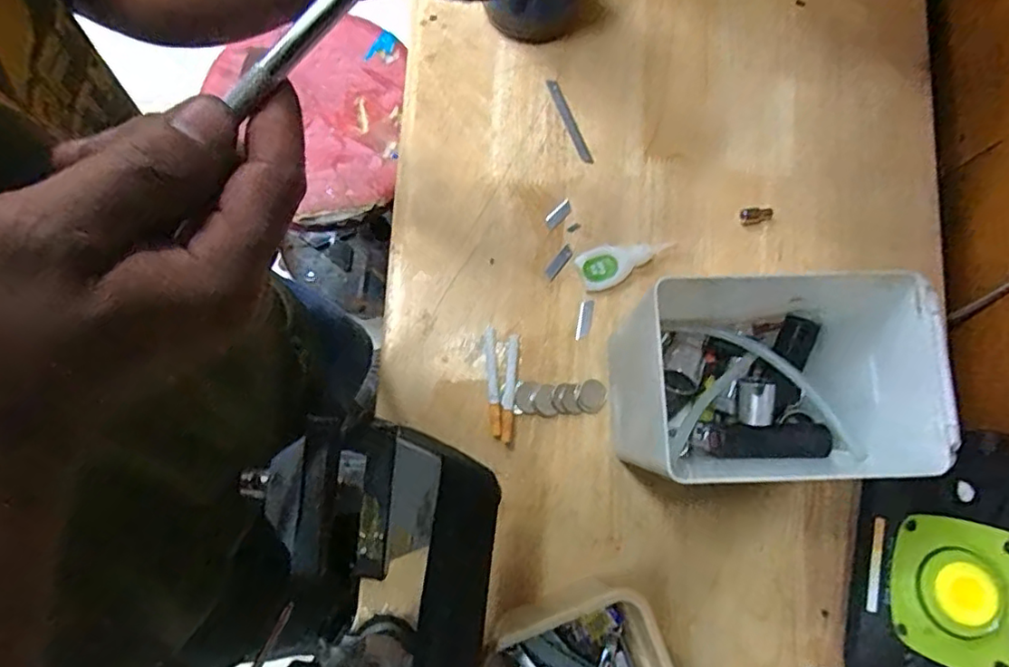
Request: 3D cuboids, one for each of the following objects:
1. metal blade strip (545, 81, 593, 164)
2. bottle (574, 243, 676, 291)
[{"bbox_3d":[0.056,-0.181,0.518,0.008,0.004,0.082,-23,80,-3],"label":"metal blade strip"},{"bbox_3d":[0.096,-0.061,0.489,0.074,0.015,0.032,-24,80,-4],"label":"bottle"}]

